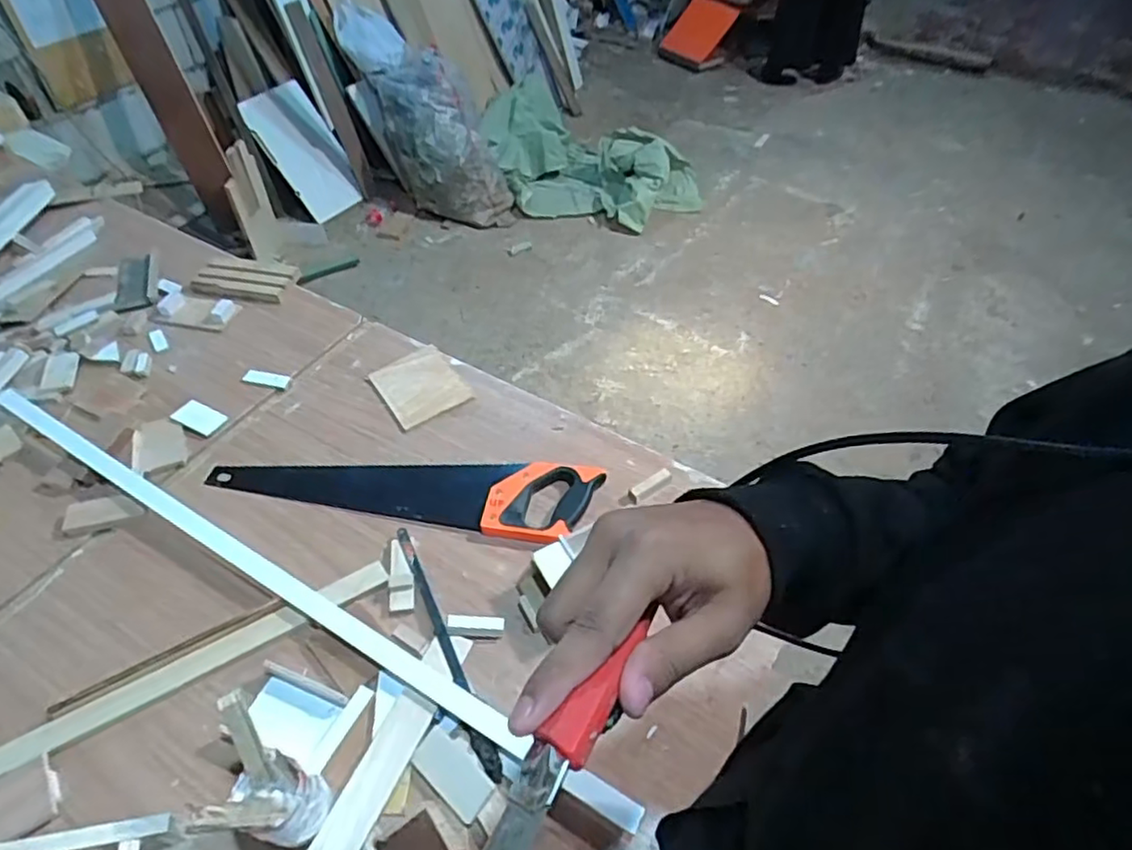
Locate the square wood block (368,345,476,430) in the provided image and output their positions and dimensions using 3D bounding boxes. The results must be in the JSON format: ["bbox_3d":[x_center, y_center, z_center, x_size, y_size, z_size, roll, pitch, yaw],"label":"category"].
[{"bbox_3d":[-0.221,-0.061,0.989,0.115,0.017,0.129,-28,55,-22],"label":"square wood block"}]

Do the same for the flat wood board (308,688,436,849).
[{"bbox_3d":[-0.205,0.374,0.595,0.041,0.013,0.261,18,52,15],"label":"flat wood board"}]

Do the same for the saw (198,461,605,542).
[{"bbox_3d":[-0.220,0.075,0.864,0.515,0.031,0.112,8,50,7],"label":"saw"}]

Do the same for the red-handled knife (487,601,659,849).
[{"bbox_3d":[0.001,0.111,0.229,0.018,0.013,0.116,24,36,20],"label":"red-handled knife"}]

